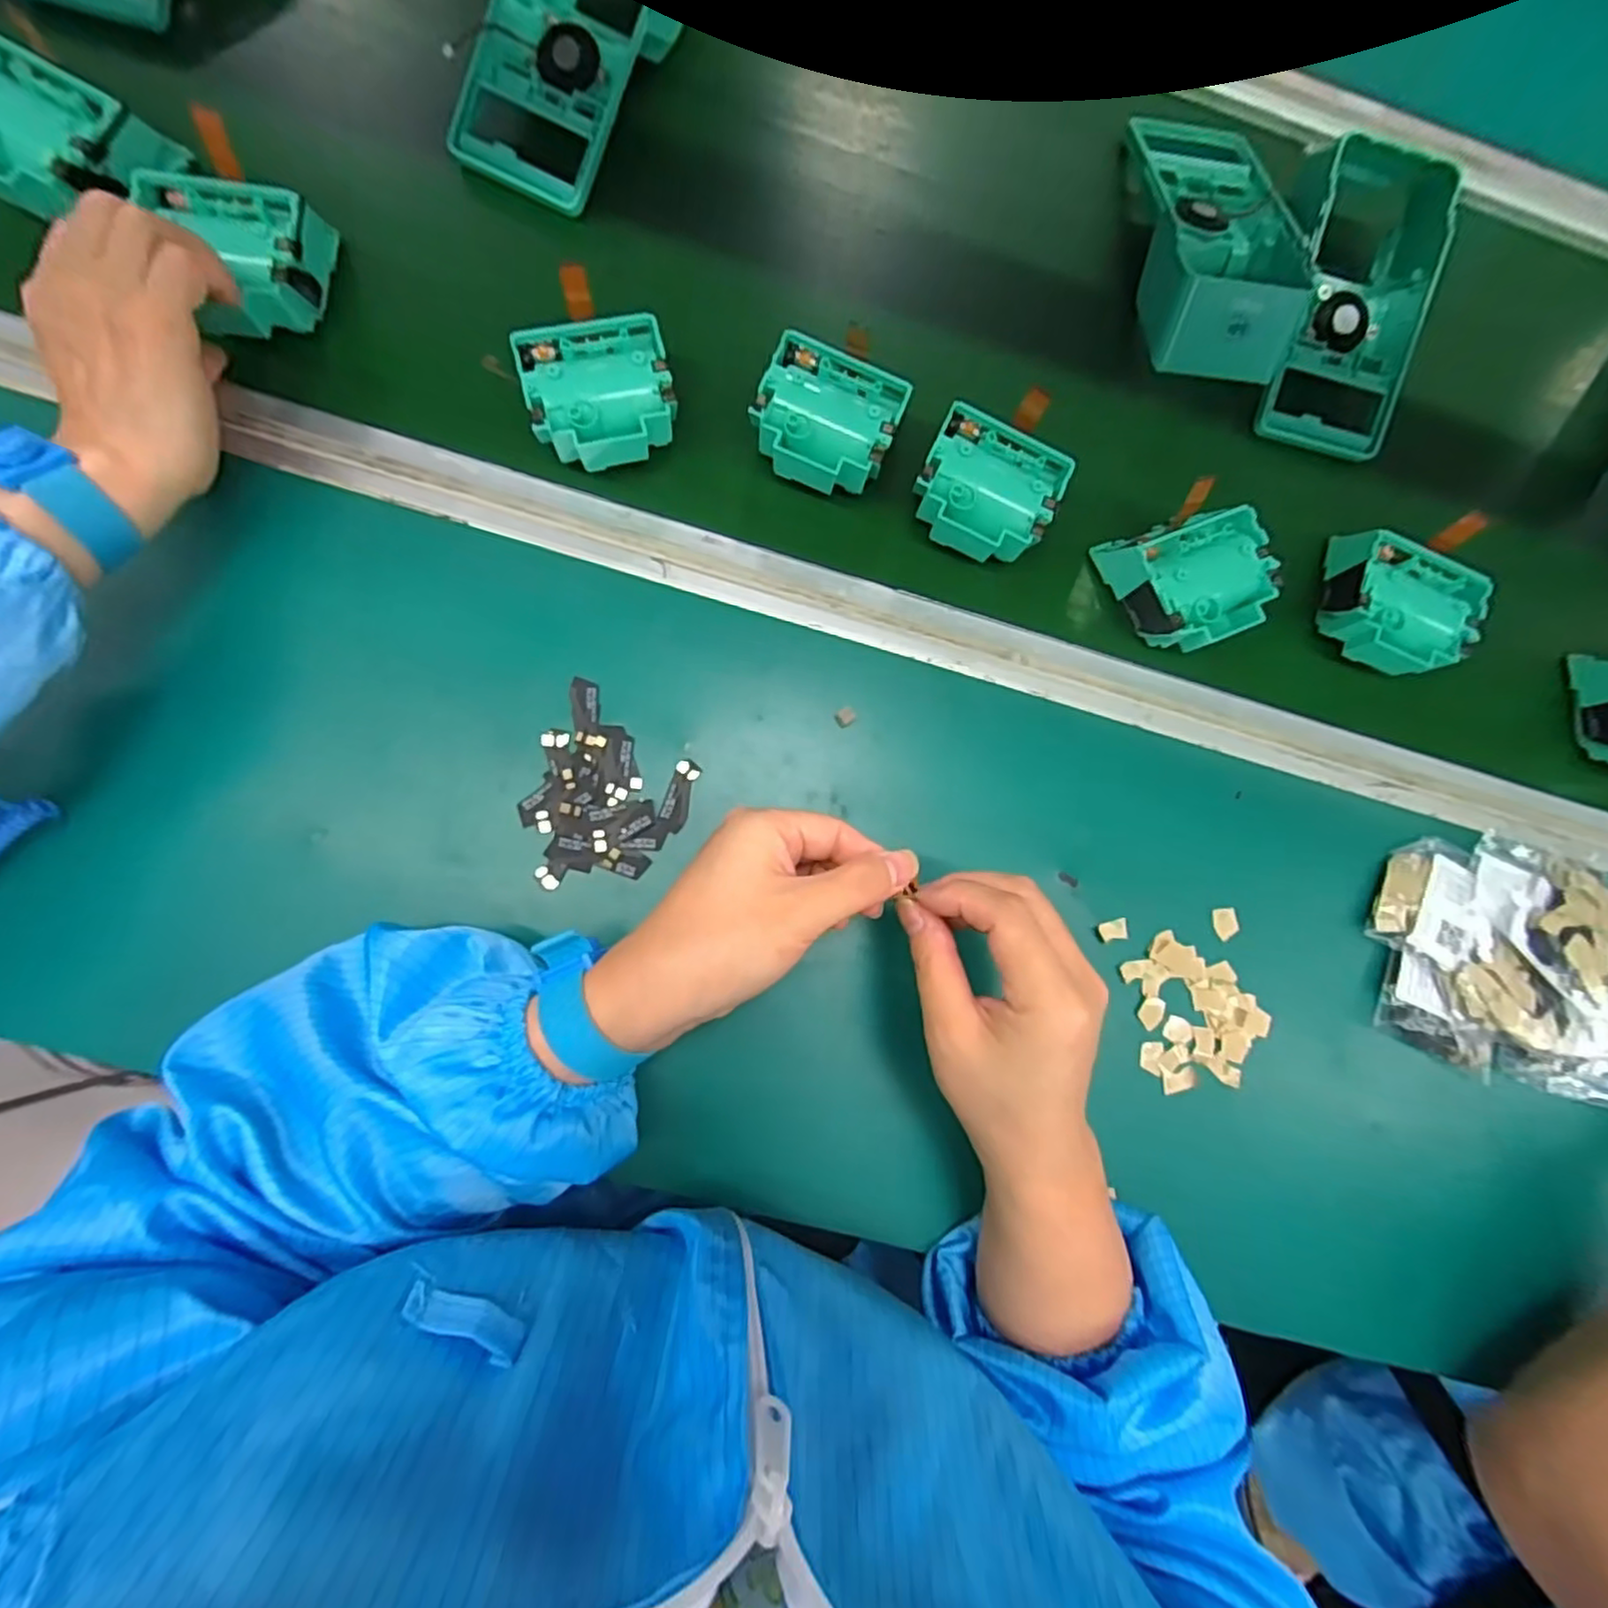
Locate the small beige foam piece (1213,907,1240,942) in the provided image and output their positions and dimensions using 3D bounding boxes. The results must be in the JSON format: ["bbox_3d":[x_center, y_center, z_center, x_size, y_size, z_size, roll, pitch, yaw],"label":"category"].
[{"bbox_3d":[0.239,0.068,0.390,0.011,0.008,0.018,-13,85,-7],"label":"small beige foam piece"}]

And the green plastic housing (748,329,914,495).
[{"bbox_3d":[0.010,-0.207,0.381,0.079,0.039,0.070,23,81,-4],"label":"green plastic housing"}]

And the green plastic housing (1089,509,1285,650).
[{"bbox_3d":[0.217,-0.127,0.390,0.079,0.036,0.078,-17,86,-9],"label":"green plastic housing"}]

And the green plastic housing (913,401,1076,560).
[{"bbox_3d":[0.099,-0.171,0.384,0.076,0.039,0.068,27,81,-3],"label":"green plastic housing"}]

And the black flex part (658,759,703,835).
[{"bbox_3d":[-0.065,-0.005,0.361,0.014,0.004,0.038,17,82,-4],"label":"black flex part"}]

